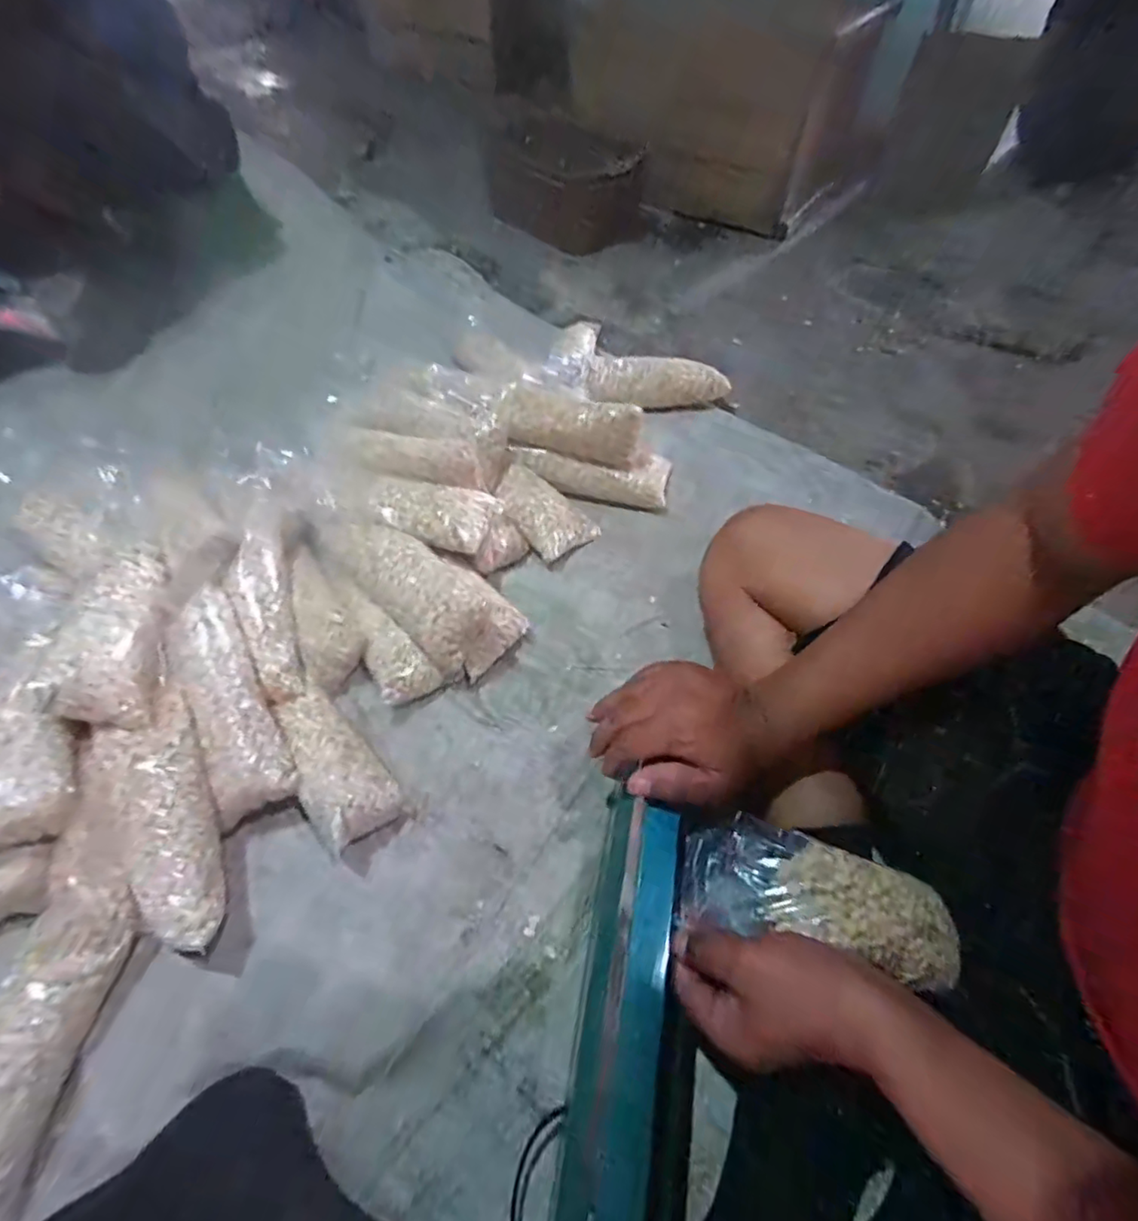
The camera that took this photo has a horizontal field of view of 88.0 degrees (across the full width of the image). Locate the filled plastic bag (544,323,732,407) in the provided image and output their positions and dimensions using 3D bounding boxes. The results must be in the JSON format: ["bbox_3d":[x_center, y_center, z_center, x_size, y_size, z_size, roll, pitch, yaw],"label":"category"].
[{"bbox_3d":[0.100,-0.342,0.870,0.271,0.099,0.093,7,56,6],"label":"filled plastic bag"}]

